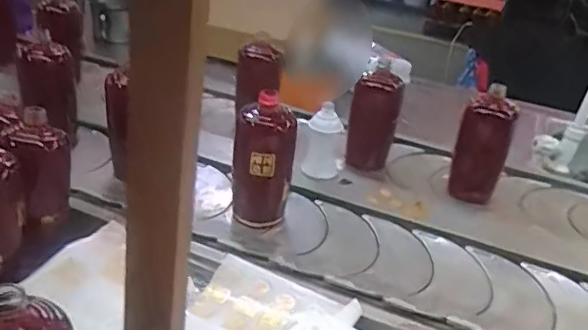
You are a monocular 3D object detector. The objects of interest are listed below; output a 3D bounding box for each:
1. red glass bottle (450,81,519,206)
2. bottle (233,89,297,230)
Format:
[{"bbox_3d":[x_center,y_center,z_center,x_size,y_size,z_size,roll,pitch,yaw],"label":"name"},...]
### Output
[{"bbox_3d":[0.311,-0.034,0.915,0.084,0.165,0.073,18,28,21],"label":"red glass bottle"},{"bbox_3d":[-0.041,-0.007,0.767,0.077,0.174,0.066,4,27,-6],"label":"bottle"}]

